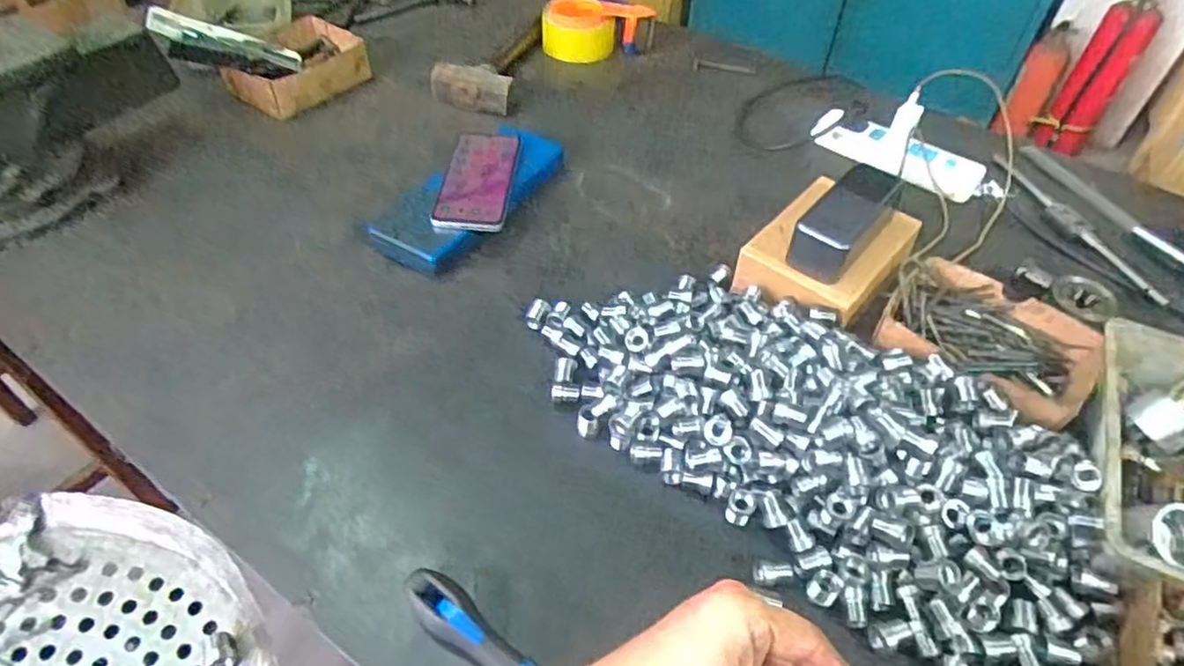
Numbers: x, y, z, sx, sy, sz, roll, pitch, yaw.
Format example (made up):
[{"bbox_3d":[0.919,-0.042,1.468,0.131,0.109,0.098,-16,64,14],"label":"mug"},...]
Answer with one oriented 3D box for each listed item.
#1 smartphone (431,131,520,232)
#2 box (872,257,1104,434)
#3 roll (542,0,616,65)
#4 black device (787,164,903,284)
[{"bbox_3d":[-0.125,-0.174,0.758,0.077,0.014,0.167,5,51,0],"label":"smartphone"},{"bbox_3d":[0.359,0.014,0.624,0.178,0.052,0.139,29,53,20],"label":"box"},{"bbox_3d":[-0.020,-0.466,1.037,0.108,0.059,0.108,2,48,-2],"label":"roll"},{"bbox_3d":[0.243,-0.105,0.654,0.061,0.050,0.146,30,52,22],"label":"black device"}]

